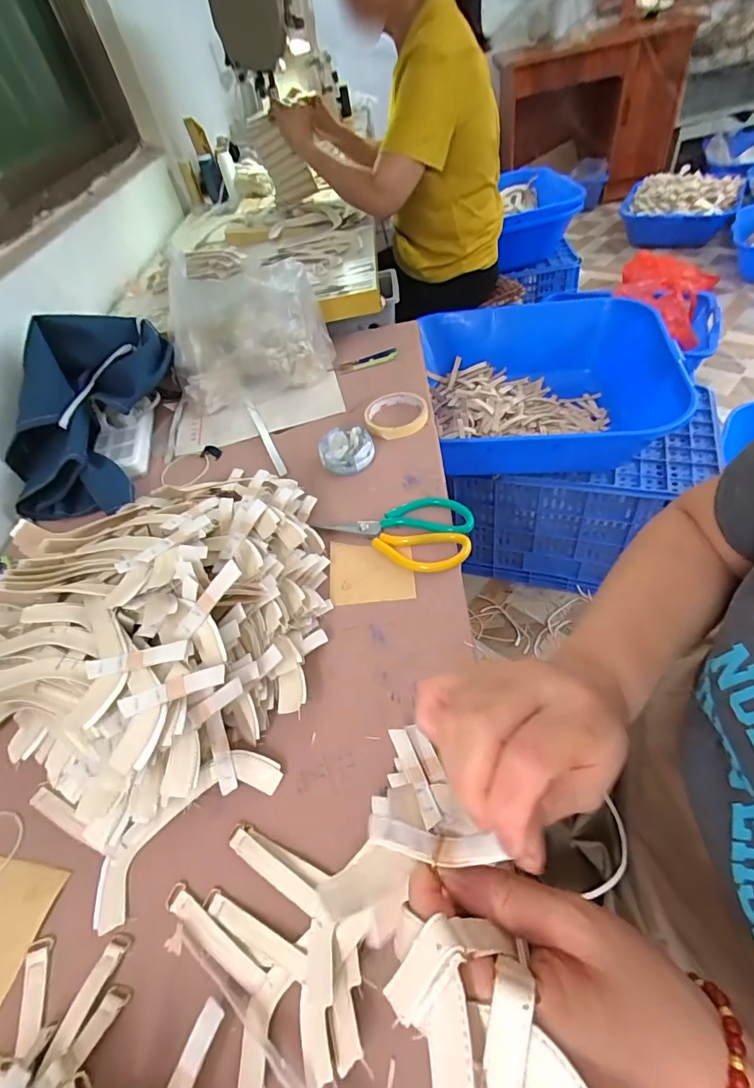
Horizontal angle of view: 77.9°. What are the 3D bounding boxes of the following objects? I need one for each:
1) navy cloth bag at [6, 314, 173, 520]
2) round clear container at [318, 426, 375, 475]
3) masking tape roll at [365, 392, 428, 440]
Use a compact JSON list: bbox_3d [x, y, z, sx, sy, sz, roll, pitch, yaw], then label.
[{"bbox_3d":[-0.430,-0.195,0.666,0.191,0.106,0.313,1,74,8],"label":"navy cloth bag"},{"bbox_3d":[-0.041,-0.126,0.617,0.068,0.032,0.073,-6,50,7],"label":"round clear container"},{"bbox_3d":[0.029,-0.184,0.670,0.088,0.022,0.087,-6,50,7],"label":"masking tape roll"}]

